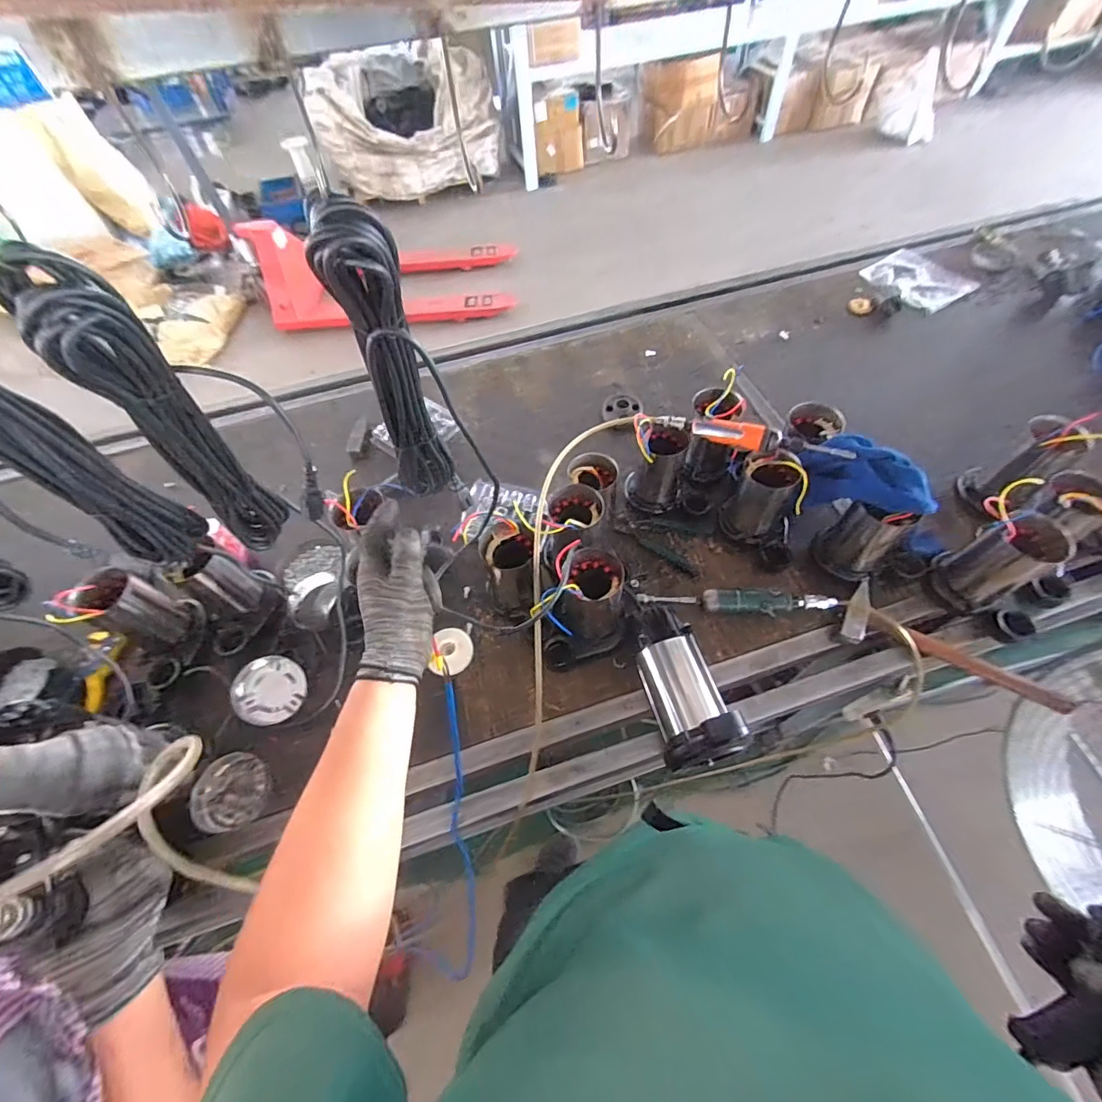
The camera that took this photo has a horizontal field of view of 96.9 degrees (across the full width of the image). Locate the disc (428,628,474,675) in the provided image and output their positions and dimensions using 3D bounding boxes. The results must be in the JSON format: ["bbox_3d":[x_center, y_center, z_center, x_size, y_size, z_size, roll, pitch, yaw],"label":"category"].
[{"bbox_3d":[-0.170,0.172,0.836,0.070,0.018,0.080,6,59,7],"label":"disc"}]

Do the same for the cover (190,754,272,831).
[{"bbox_3d":[-0.480,0.363,0.739,0.101,0.037,0.097,-2,58,3],"label":"cover"}]

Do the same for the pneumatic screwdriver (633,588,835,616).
[{"bbox_3d":[0.320,0.089,0.854,0.324,0.050,0.043,6,59,8],"label":"pneumatic screwdriver"}]

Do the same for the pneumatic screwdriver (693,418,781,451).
[{"bbox_3d":[0.312,-0.202,0.822,0.140,0.031,0.040,24,63,18],"label":"pneumatic screwdriver"}]

